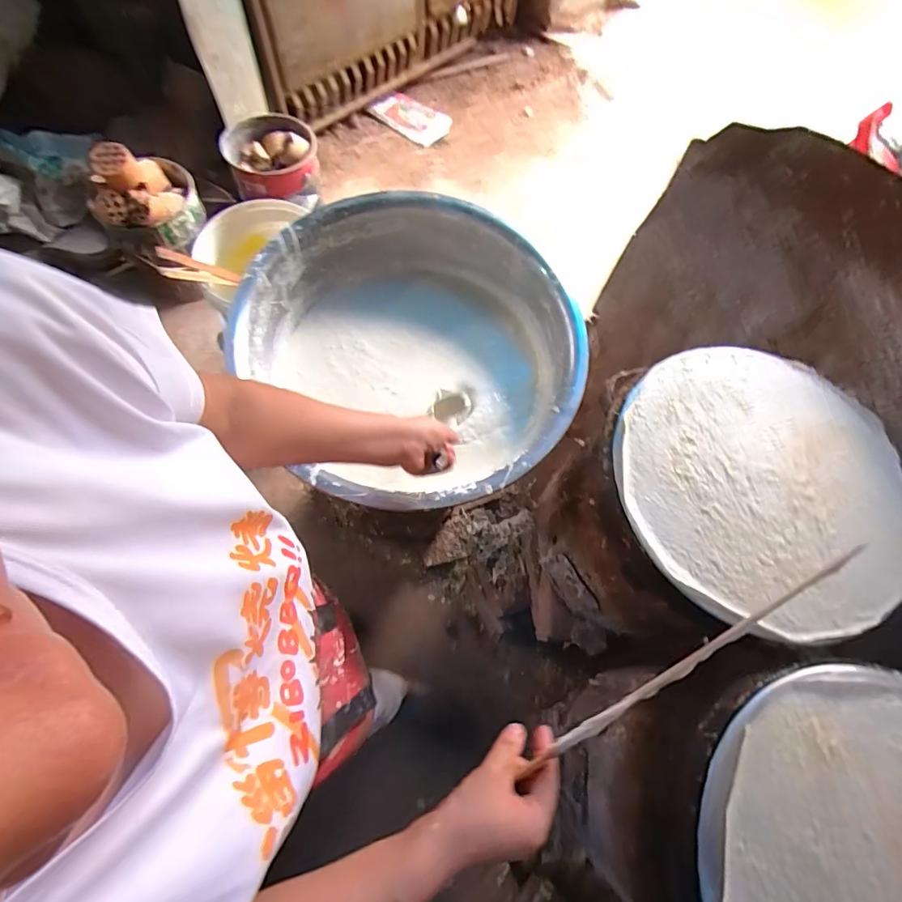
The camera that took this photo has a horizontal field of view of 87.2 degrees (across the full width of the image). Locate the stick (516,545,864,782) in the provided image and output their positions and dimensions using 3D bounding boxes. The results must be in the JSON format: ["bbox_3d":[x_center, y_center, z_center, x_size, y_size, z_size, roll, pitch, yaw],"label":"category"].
[{"bbox_3d":[0.201,0.162,0.379,0.279,0.012,0.013,-36,72,5],"label":"stick"}]

